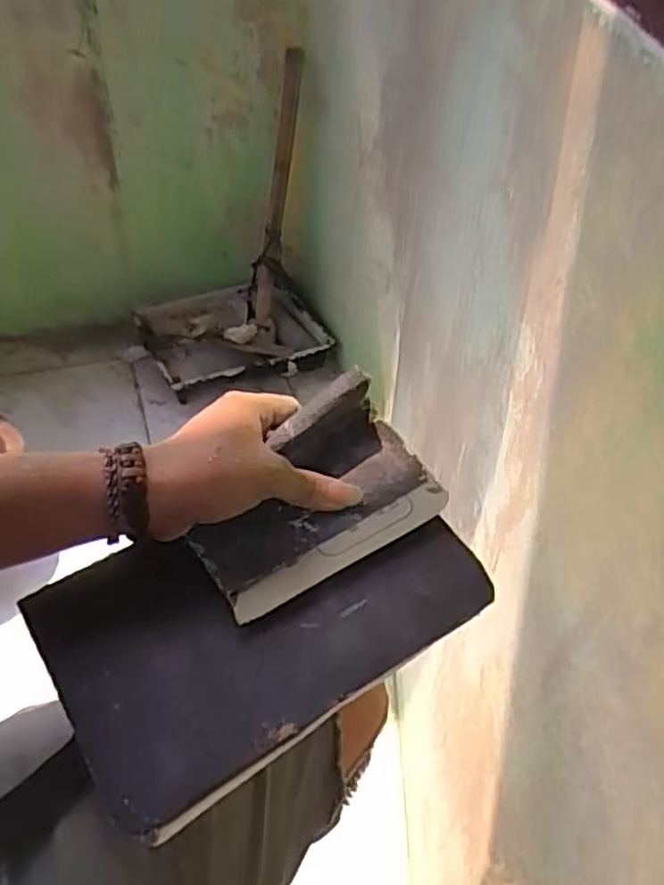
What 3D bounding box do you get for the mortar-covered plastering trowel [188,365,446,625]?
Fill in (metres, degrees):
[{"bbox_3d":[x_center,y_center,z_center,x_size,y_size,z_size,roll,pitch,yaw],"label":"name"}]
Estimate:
[{"bbox_3d":[-0.009,0.025,0.392,0.142,0.052,0.084,-25,52,-27],"label":"mortar-covered plastering trowel"}]

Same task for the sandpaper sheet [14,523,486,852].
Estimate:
[{"bbox_3d":[-0.034,0.086,0.372,0.219,0.017,0.135,-25,52,-27],"label":"sandpaper sheet"}]

